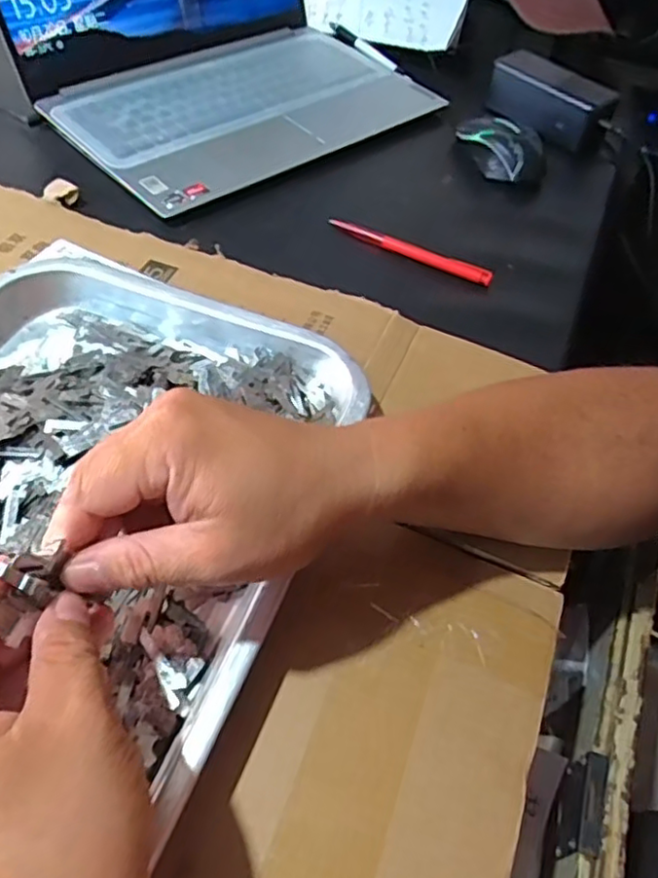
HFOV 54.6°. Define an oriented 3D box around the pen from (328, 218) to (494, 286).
[{"bbox_3d":[0.067,-0.157,0.528,0.143,0.016,0.009,26,55,14],"label":"pen"}]

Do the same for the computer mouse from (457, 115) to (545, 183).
[{"bbox_3d":[0.164,-0.279,0.609,0.092,0.038,0.061,21,54,11],"label":"computer mouse"}]

